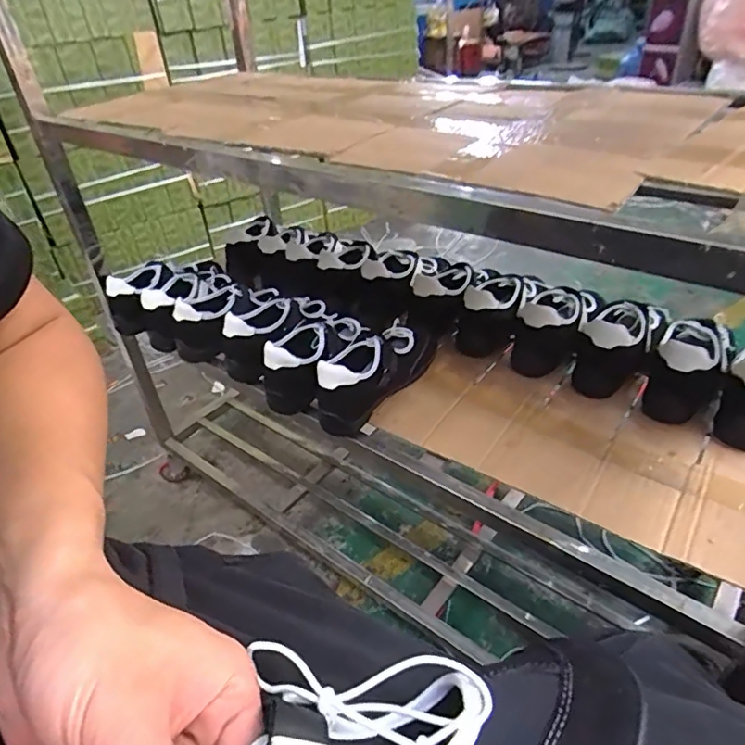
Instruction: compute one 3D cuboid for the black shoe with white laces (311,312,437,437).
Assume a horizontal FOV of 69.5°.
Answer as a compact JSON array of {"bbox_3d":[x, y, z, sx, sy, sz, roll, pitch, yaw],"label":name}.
[{"bbox_3d":[0.015,-0.014,0.788,0.085,0.099,0.247,18,42,29],"label":"black shoe with white laces"}]

